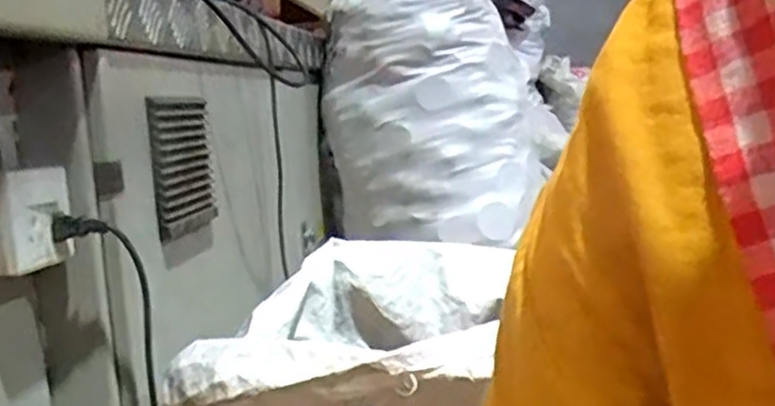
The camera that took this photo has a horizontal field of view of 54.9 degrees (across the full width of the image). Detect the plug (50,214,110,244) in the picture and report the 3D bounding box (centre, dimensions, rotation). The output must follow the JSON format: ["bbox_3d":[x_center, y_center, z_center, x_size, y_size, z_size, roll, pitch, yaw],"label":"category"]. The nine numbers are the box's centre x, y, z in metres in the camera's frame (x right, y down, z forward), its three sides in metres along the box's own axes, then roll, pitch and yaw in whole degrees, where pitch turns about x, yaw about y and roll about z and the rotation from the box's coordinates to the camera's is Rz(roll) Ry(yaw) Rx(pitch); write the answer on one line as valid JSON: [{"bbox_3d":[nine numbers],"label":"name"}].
[{"bbox_3d":[-0.278,0.021,0.671,0.022,0.021,0.048,3,11,40],"label":"plug"}]

